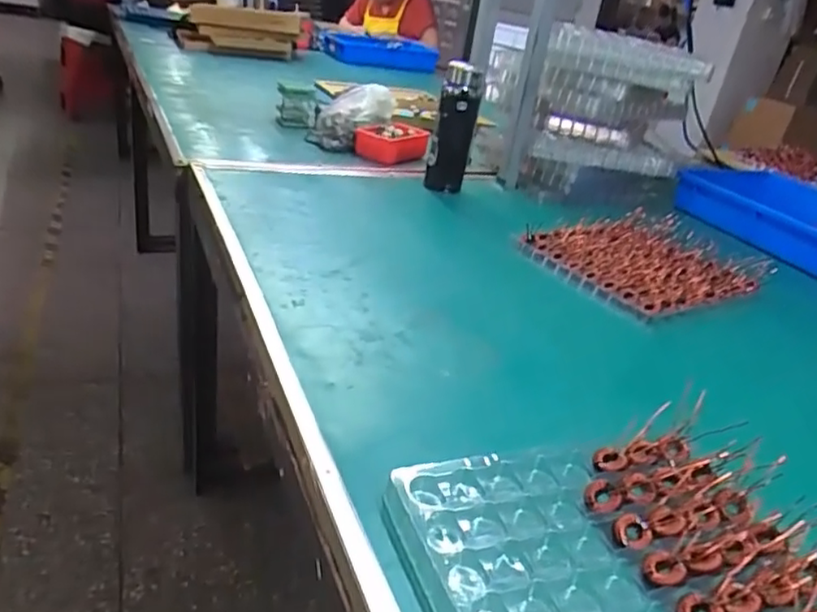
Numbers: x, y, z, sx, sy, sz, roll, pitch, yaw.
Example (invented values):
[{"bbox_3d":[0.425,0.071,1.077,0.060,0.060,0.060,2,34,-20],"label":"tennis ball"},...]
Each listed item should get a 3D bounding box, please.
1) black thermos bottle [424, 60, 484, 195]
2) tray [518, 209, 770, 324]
[{"bbox_3d":[0.088,-0.343,1.218,0.080,0.229,0.084,12,28,4],"label":"black thermos bottle"},{"bbox_3d":[0.369,-0.080,0.988,0.315,0.026,0.280,-9,33,-31],"label":"tray"}]

